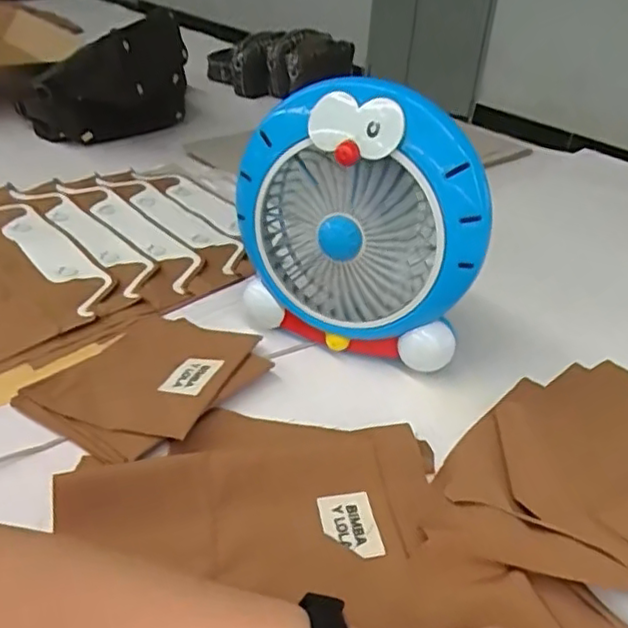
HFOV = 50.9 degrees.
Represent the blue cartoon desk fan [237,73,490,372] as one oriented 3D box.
[{"bbox_3d":[0.051,-0.104,0.663,0.245,0.256,0.140,15,37,15],"label":"blue cartoon desk fan"}]

